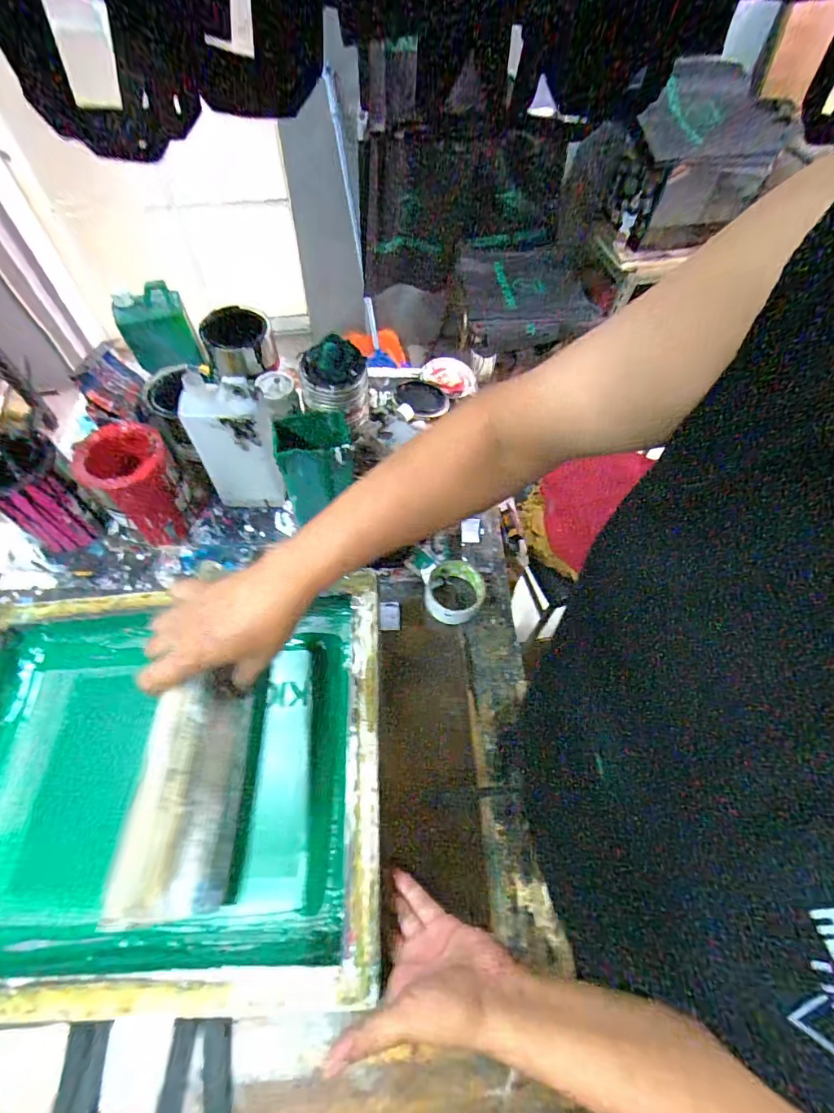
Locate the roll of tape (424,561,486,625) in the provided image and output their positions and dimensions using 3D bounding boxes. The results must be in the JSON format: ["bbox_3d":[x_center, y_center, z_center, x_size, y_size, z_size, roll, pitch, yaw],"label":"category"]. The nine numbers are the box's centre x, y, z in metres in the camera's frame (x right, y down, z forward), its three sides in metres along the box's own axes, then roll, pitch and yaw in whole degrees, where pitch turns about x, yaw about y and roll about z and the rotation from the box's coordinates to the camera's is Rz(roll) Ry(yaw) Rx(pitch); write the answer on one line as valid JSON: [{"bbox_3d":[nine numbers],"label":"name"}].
[{"bbox_3d":[0.056,0.052,0.678,0.084,0.044,0.089,1,61,-2],"label":"roll of tape"}]

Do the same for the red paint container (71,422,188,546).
[{"bbox_3d":[-0.384,-0.098,0.642,0.104,0.144,0.112,-4,62,-5],"label":"red paint container"}]

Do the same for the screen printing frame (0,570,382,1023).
[{"bbox_3d":[-0.284,0.230,0.507,0.495,0.062,0.395,-5,59,4],"label":"screen printing frame"}]

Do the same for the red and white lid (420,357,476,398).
[{"bbox_3d":[0.067,-0.349,0.900,0.105,0.020,0.087,-6,74,-14],"label":"red and white lid"}]

